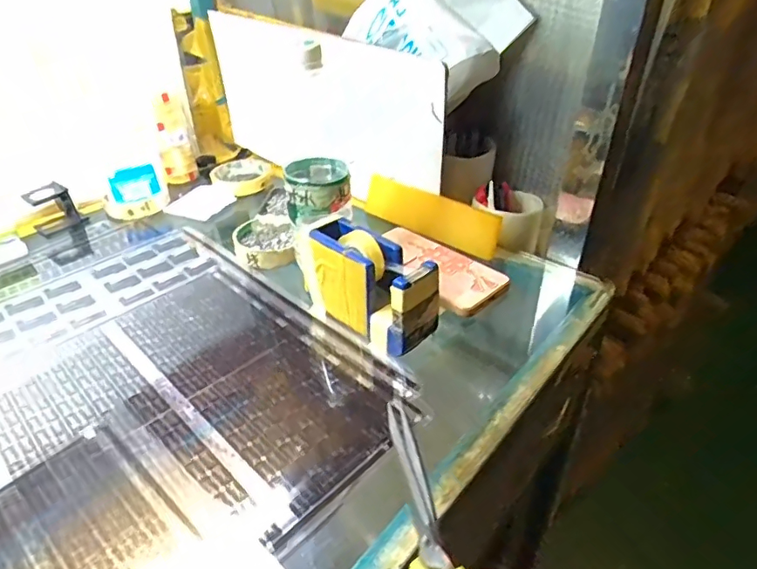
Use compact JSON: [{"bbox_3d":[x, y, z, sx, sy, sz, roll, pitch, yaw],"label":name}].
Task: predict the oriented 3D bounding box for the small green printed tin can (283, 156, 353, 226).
[{"bbox_3d":[-0.061,-0.098,0.514,0.063,0.042,0.074,-7,36,-4],"label":"small green printed tin can"}]

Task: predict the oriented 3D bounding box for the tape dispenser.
[{"bbox_3d":[-0.009,-0.002,0.455,0.054,0.080,0.130,-28,43,-32],"label":"tape dispenser"}]

